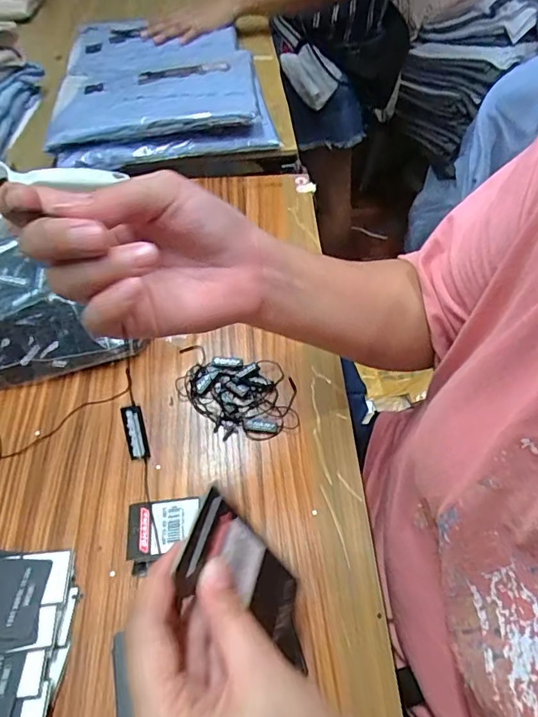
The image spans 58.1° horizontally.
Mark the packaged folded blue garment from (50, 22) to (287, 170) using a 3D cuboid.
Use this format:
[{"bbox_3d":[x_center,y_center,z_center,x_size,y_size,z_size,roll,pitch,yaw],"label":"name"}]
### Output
[{"bbox_3d":[-0.148,-0.388,0.656,0.252,0.044,0.362,-9,54,-5],"label":"packaged folded blue garment"}]

